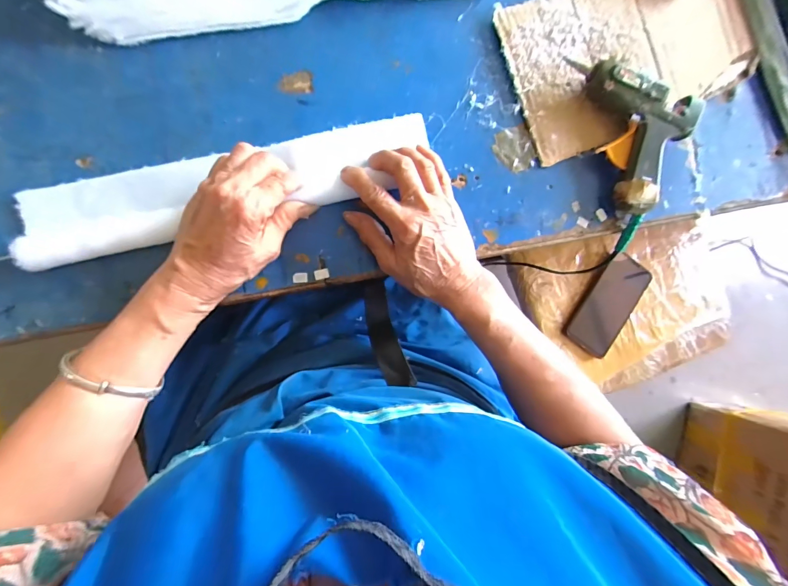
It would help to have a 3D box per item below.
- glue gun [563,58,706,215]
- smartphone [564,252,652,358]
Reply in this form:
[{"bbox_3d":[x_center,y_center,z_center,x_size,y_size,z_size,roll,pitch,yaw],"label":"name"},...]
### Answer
[{"bbox_3d":[0.236,-0.161,0.339,0.095,0.034,0.155,-23,93,-6],"label":"glue gun"},{"bbox_3d":[0.356,0.020,0.587,0.080,0.015,0.172,36,84,0],"label":"smartphone"}]

